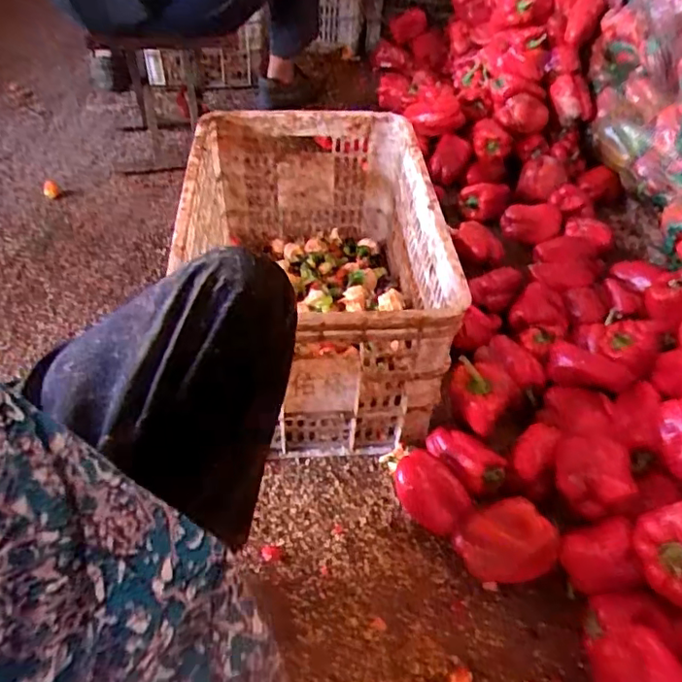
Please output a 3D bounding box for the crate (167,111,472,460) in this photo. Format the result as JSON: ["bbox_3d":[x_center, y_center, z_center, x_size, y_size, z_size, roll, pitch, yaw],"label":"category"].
[{"bbox_3d":[-0.050,-0.130,0.943,0.345,0.272,0.542,-1,46,-5],"label":"crate"}]

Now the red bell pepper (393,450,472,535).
[{"bbox_3d":[0.120,0.204,0.795,0.107,0.059,0.070,35,53,27],"label":"red bell pepper"}]

